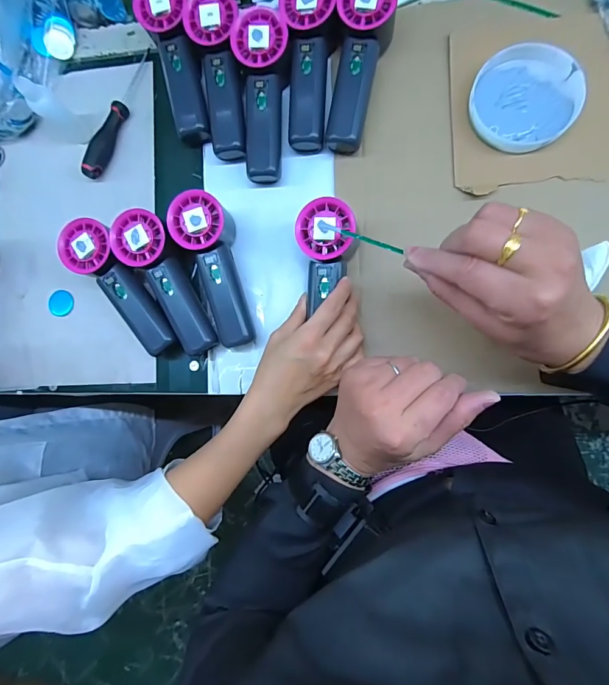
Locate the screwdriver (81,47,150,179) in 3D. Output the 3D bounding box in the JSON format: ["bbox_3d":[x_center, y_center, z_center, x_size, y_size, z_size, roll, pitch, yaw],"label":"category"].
[{"bbox_3d":[-0.217,-0.266,0.433,0.018,0.022,0.161,24,91,8],"label":"screwdriver"}]

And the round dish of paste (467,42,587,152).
[{"bbox_3d":[0.217,-0.239,0.371,0.100,0.020,0.095,0,88,8],"label":"round dish of paste"}]

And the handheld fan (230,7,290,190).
[{"bbox_3d":[-0.042,-0.251,0.394,0.051,0.053,0.156,0,88,8],"label":"handheld fan"}]

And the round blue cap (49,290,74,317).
[{"bbox_3d":[-0.286,-0.046,0.440,0.031,0.005,0.031,0,88,8],"label":"round blue cap"}]

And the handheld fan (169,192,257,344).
[{"bbox_3d":[-0.093,-0.071,0.390,0.052,0.057,0.152,-12,86,7],"label":"handheld fan"}]

